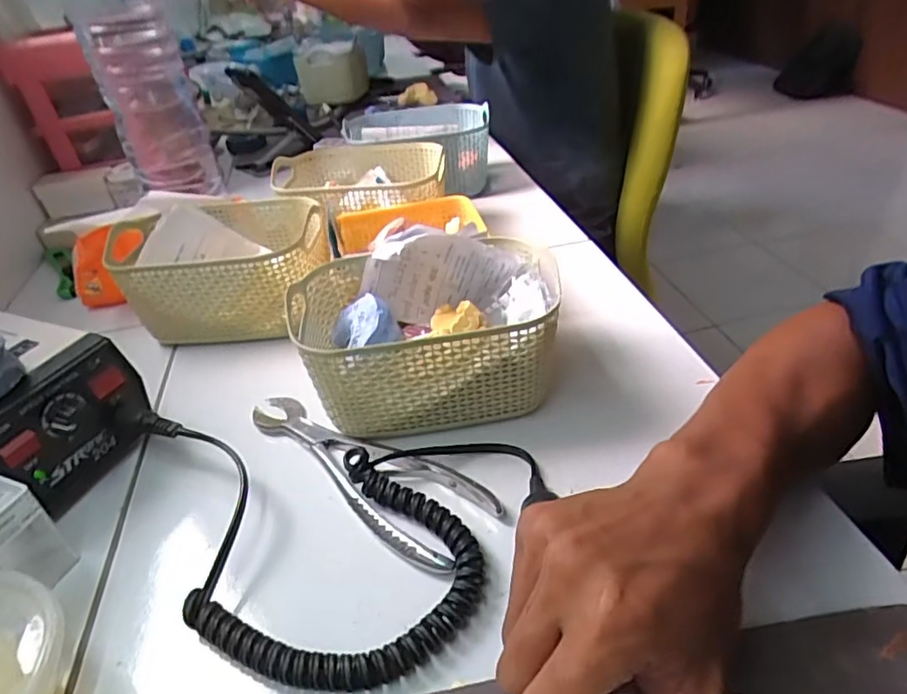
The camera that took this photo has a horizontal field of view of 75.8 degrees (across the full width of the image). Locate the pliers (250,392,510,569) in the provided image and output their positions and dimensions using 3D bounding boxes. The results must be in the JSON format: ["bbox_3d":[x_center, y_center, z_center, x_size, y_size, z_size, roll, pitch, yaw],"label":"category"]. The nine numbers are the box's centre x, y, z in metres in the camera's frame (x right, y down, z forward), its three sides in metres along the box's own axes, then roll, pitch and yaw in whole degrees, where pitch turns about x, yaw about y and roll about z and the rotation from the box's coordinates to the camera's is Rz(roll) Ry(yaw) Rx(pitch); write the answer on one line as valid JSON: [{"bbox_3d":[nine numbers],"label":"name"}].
[{"bbox_3d":[-0.062,0.070,0.366,0.193,0.012,0.049,22,46,34],"label":"pliers"}]

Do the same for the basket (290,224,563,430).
[{"bbox_3d":[-0.017,-0.009,0.398,0.169,0.090,0.116,-7,36,0],"label":"basket"}]

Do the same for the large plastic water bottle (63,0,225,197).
[{"bbox_3d":[-0.313,-0.270,0.594,0.084,0.260,0.074,-19,38,-16],"label":"large plastic water bottle"}]

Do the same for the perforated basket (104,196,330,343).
[{"bbox_3d":[-0.193,-0.074,0.519,0.158,0.095,0.130,-4,37,4],"label":"perforated basket"}]

